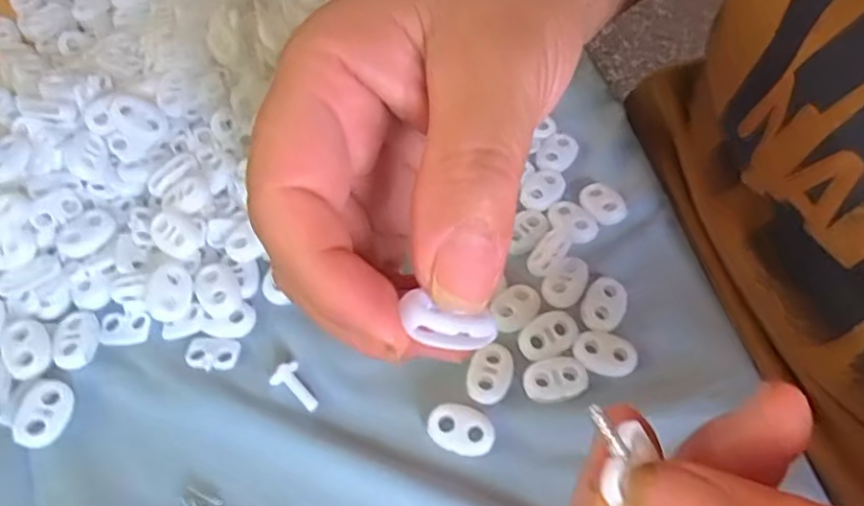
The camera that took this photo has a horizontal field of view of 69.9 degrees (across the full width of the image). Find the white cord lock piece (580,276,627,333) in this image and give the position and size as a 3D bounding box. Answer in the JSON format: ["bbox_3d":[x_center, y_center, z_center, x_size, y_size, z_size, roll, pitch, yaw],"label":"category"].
[{"bbox_3d":[0.064,0.018,0.230,0.015,0.004,0.023,24,61,14],"label":"white cord lock piece"}]

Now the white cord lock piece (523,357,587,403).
[{"bbox_3d":[0.043,0.043,0.215,0.022,0.004,0.015,-11,59,-7],"label":"white cord lock piece"}]

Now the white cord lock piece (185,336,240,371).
[{"bbox_3d":[-0.080,0.036,0.223,0.019,0.004,0.012,6,58,4],"label":"white cord lock piece"}]

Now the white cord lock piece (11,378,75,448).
[{"bbox_3d":[-0.132,0.054,0.211,0.015,0.006,0.023,2,58,1],"label":"white cord lock piece"}]

